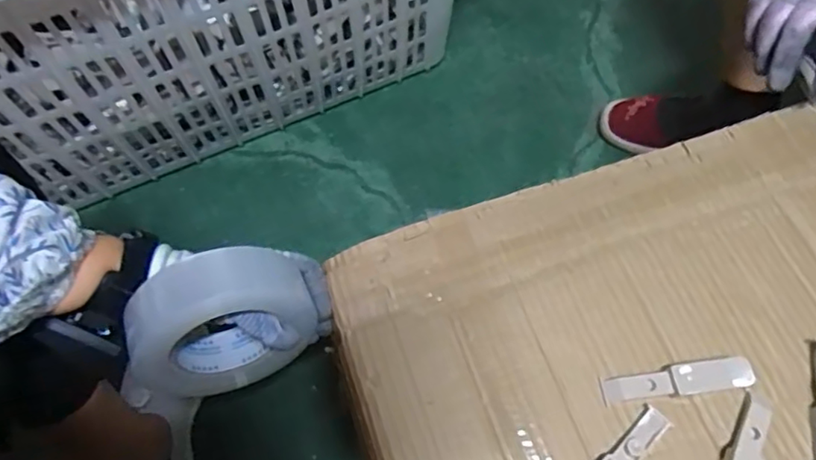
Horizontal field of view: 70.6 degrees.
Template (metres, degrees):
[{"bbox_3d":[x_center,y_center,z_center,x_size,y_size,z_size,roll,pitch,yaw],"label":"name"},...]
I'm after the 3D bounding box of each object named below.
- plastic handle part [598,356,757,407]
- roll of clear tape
[{"bbox_3d":[0.188,0.106,0.405,0.100,0.007,0.022,-11,77,6],"label":"plastic handle part"},{"bbox_3d":[-0.137,0.070,0.420,0.127,0.115,0.057,-23,66,-9],"label":"roll of clear tape"}]

